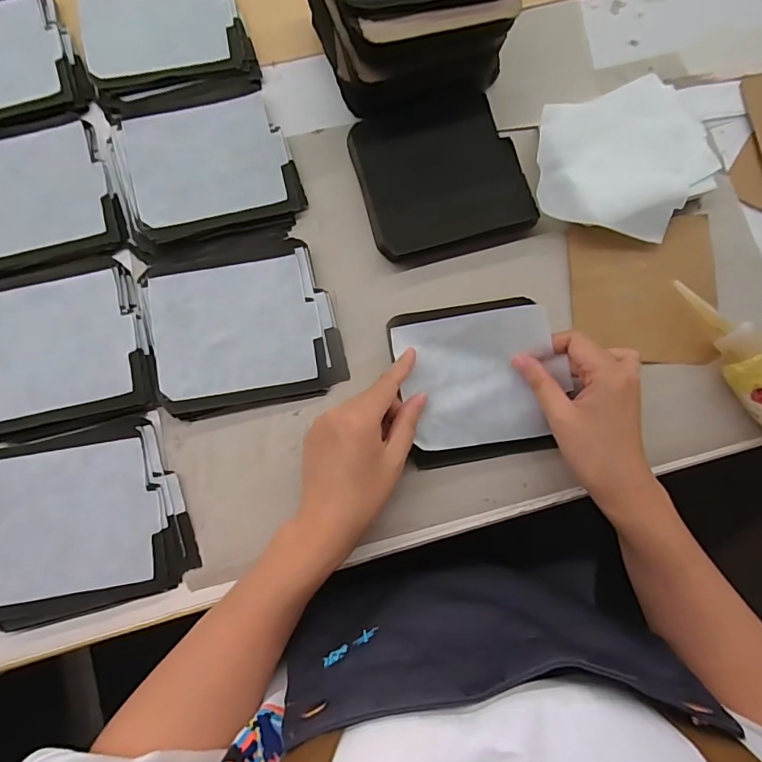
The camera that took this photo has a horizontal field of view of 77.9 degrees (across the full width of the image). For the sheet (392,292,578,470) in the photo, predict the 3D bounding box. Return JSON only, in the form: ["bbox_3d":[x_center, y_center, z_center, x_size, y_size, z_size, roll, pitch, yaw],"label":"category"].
[{"bbox_3d":[0.076,-0.002,0.378,0.118,0.035,0.129,-9,82,-3],"label":"sheet"}]

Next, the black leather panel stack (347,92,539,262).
[{"bbox_3d":[0.051,-0.183,0.421,0.137,0.019,0.129,-15,82,-4],"label":"black leather panel stack"}]

